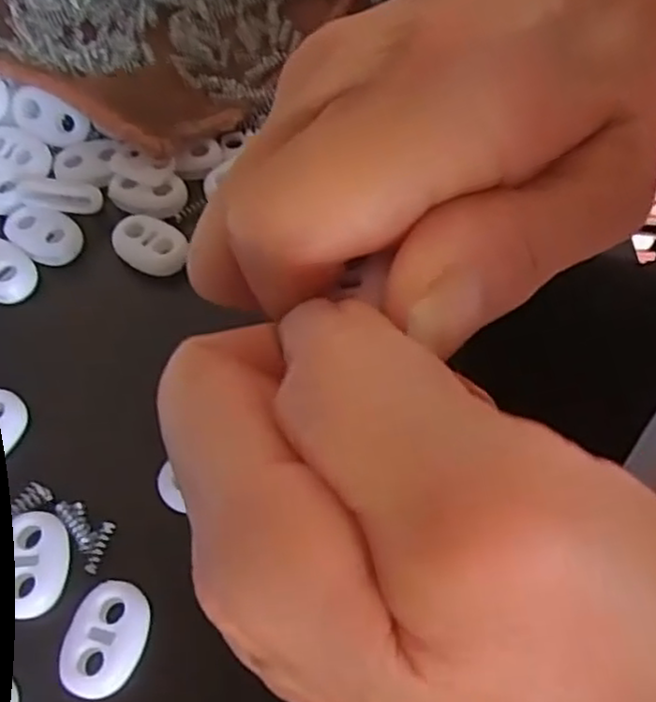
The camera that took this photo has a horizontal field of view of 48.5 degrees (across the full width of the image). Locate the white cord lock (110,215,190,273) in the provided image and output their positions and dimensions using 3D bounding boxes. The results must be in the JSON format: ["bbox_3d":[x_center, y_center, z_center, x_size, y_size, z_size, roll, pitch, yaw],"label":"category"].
[{"bbox_3d":[-0.049,-0.031,0.200,0.022,0.004,0.016,30,66,17],"label":"white cord lock"}]

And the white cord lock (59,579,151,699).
[{"bbox_3d":[-0.046,0.059,0.151,0.015,0.004,0.022,16,63,10],"label":"white cord lock"}]

